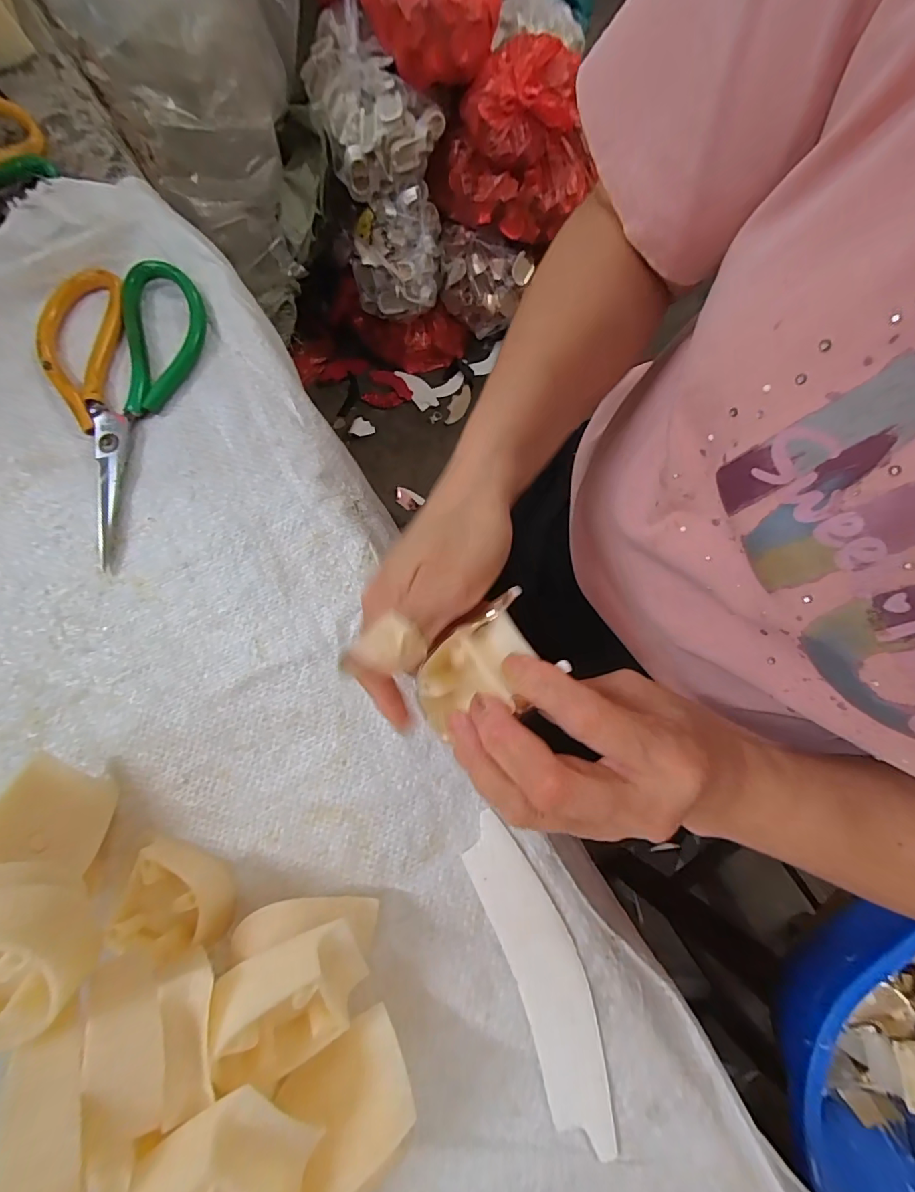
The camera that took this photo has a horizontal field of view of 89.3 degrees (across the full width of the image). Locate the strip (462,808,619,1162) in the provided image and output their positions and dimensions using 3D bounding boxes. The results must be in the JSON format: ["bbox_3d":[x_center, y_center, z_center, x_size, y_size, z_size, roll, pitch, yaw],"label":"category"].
[{"bbox_3d":[0.043,0.190,0.234,0.035,0.004,0.152,-20,80,-4],"label":"strip"}]

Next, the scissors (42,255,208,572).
[{"bbox_3d":[-0.215,-0.117,0.282,0.087,0.019,0.187,8,80,1],"label":"scissors"}]

